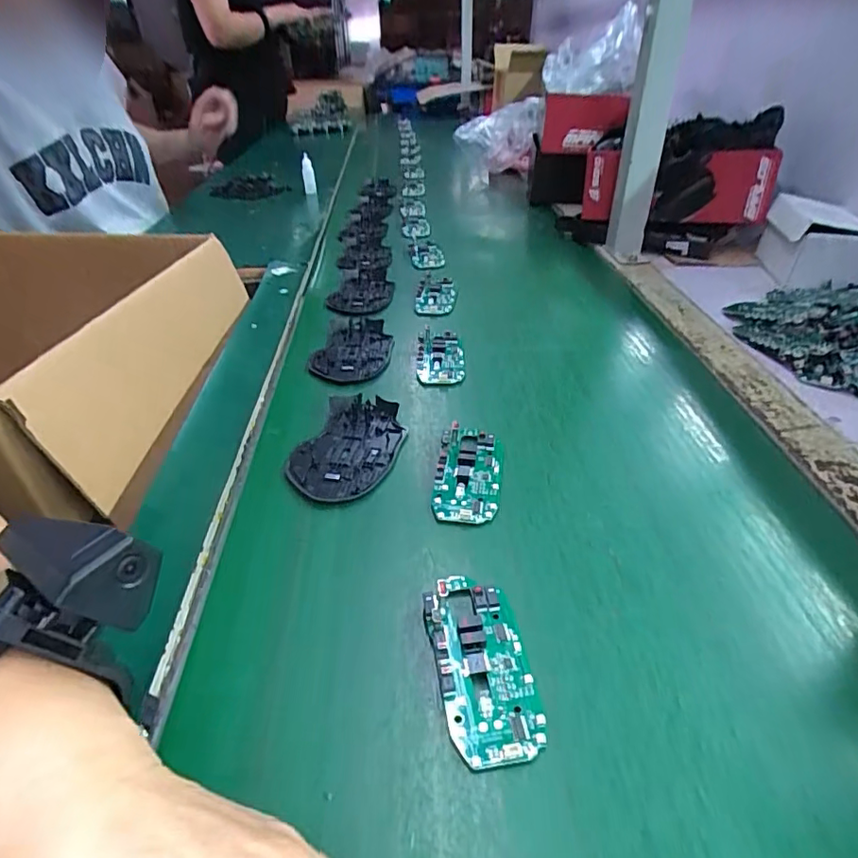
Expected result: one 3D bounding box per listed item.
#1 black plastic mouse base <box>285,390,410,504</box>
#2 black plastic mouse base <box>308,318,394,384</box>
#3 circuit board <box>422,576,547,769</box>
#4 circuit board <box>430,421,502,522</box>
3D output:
[{"bbox_3d":[-0.061,0.013,0.419,0.070,0.012,0.112,9,39,16],"label":"black plastic mouse base"},{"bbox_3d":[-0.074,-0.079,0.534,0.069,0.013,0.107,2,37,7],"label":"black plastic mouse base"},{"bbox_3d":[0.026,0.115,0.273,0.045,0.011,0.096,-8,37,-7],"label":"circuit board"},{"bbox_3d":[0.028,0.029,0.382,0.045,0.013,0.088,4,37,8],"label":"circuit board"}]

